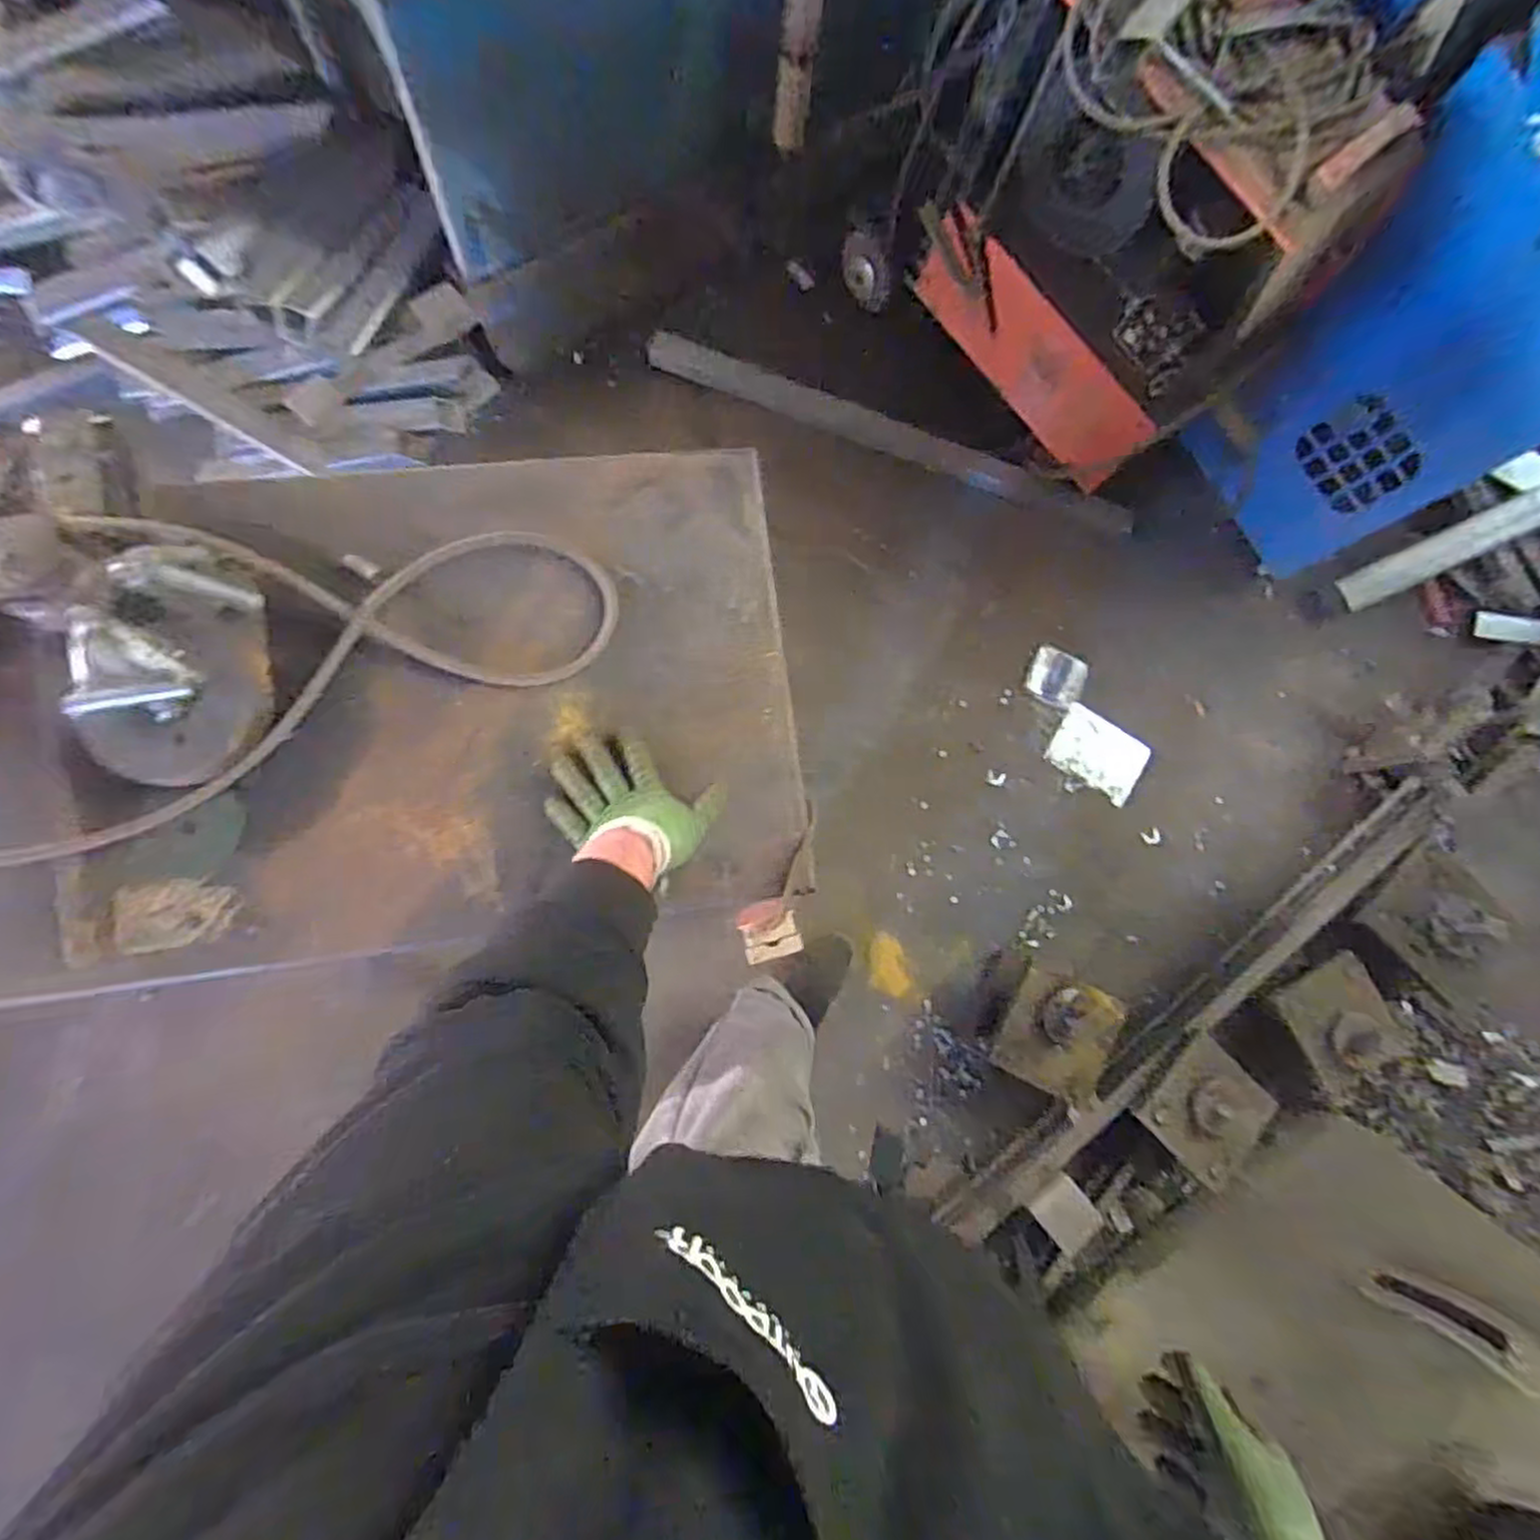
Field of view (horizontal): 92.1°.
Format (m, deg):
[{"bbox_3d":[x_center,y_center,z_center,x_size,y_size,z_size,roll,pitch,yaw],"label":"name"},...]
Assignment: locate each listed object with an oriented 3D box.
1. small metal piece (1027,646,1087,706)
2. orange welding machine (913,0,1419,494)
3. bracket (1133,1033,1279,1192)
[{"bbox_3d":[0.607,-0.194,1.568,0.125,0.017,0.108,26,88,-7],"label":"small metal piece"},{"bbox_3d":[0.601,-0.921,1.255,0.328,0.617,0.597,-44,87,-11],"label":"orange welding machine"},{"bbox_3d":[0.780,0.600,1.318,0.203,0.062,0.179,-44,87,-11],"label":"bracket"}]

